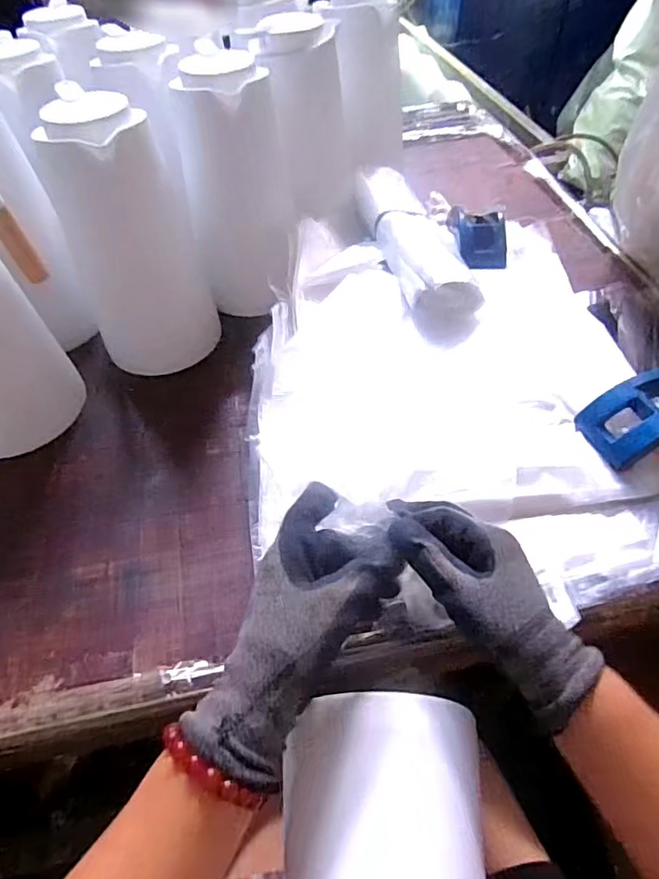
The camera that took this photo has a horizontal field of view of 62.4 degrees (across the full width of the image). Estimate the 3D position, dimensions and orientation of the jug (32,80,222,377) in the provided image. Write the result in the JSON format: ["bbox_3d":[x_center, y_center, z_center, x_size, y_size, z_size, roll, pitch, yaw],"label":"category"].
[{"bbox_3d":[-0.193,-0.192,0.536,0.125,0.232,0.128,-17,53,-11],"label":"jug"}]

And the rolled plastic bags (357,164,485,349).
[{"bbox_3d":[0.099,-0.236,0.647,0.084,0.054,0.317,-11,52,-7],"label":"rolled plastic bags"}]

